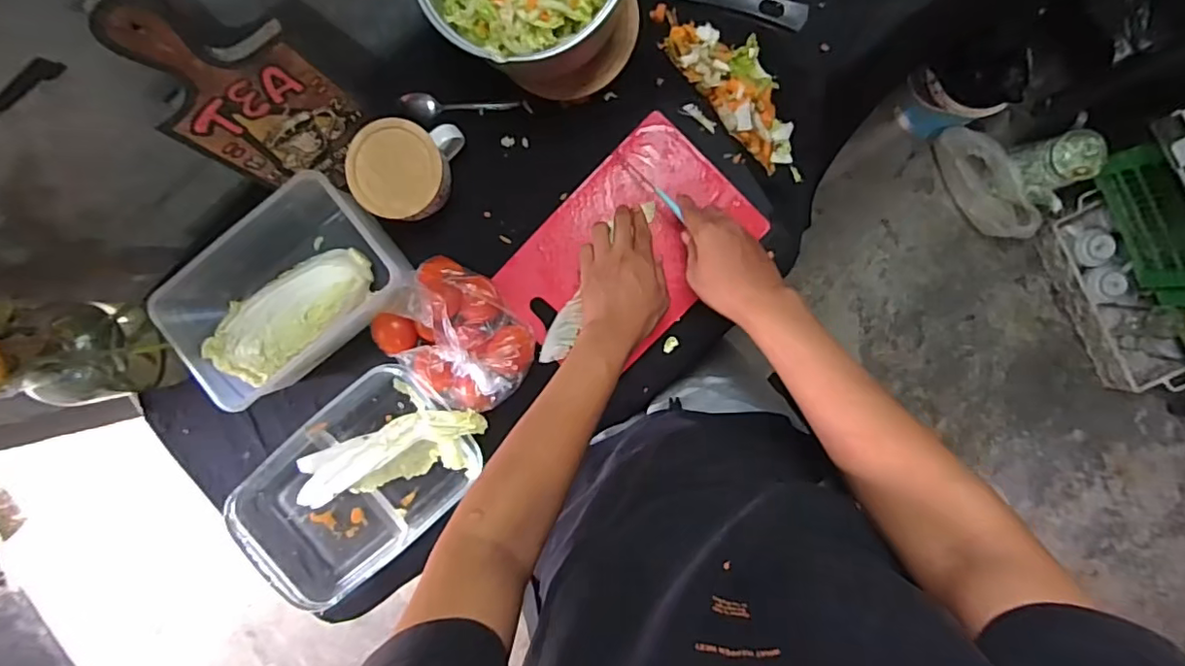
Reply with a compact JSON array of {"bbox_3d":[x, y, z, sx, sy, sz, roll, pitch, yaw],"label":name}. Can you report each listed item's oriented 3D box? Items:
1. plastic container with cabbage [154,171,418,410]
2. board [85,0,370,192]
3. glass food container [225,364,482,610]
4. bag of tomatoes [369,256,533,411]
[{"bbox_3d":[-0.332,-0.046,0.640,0.247,0.118,0.157,-36,91,5],"label":"plastic container with cabbage"},{"bbox_3d":[-0.307,-0.206,0.516,0.132,0.257,0.012,-34,76,4],"label":"board"},{"bbox_3d":[-0.271,0.177,0.674,0.281,0.065,0.183,-39,91,5],"label":"glass food container"},{"bbox_3d":[-0.152,0.006,0.628,0.166,0.057,0.131,38,95,1],"label":"bag of tomatoes"}]

